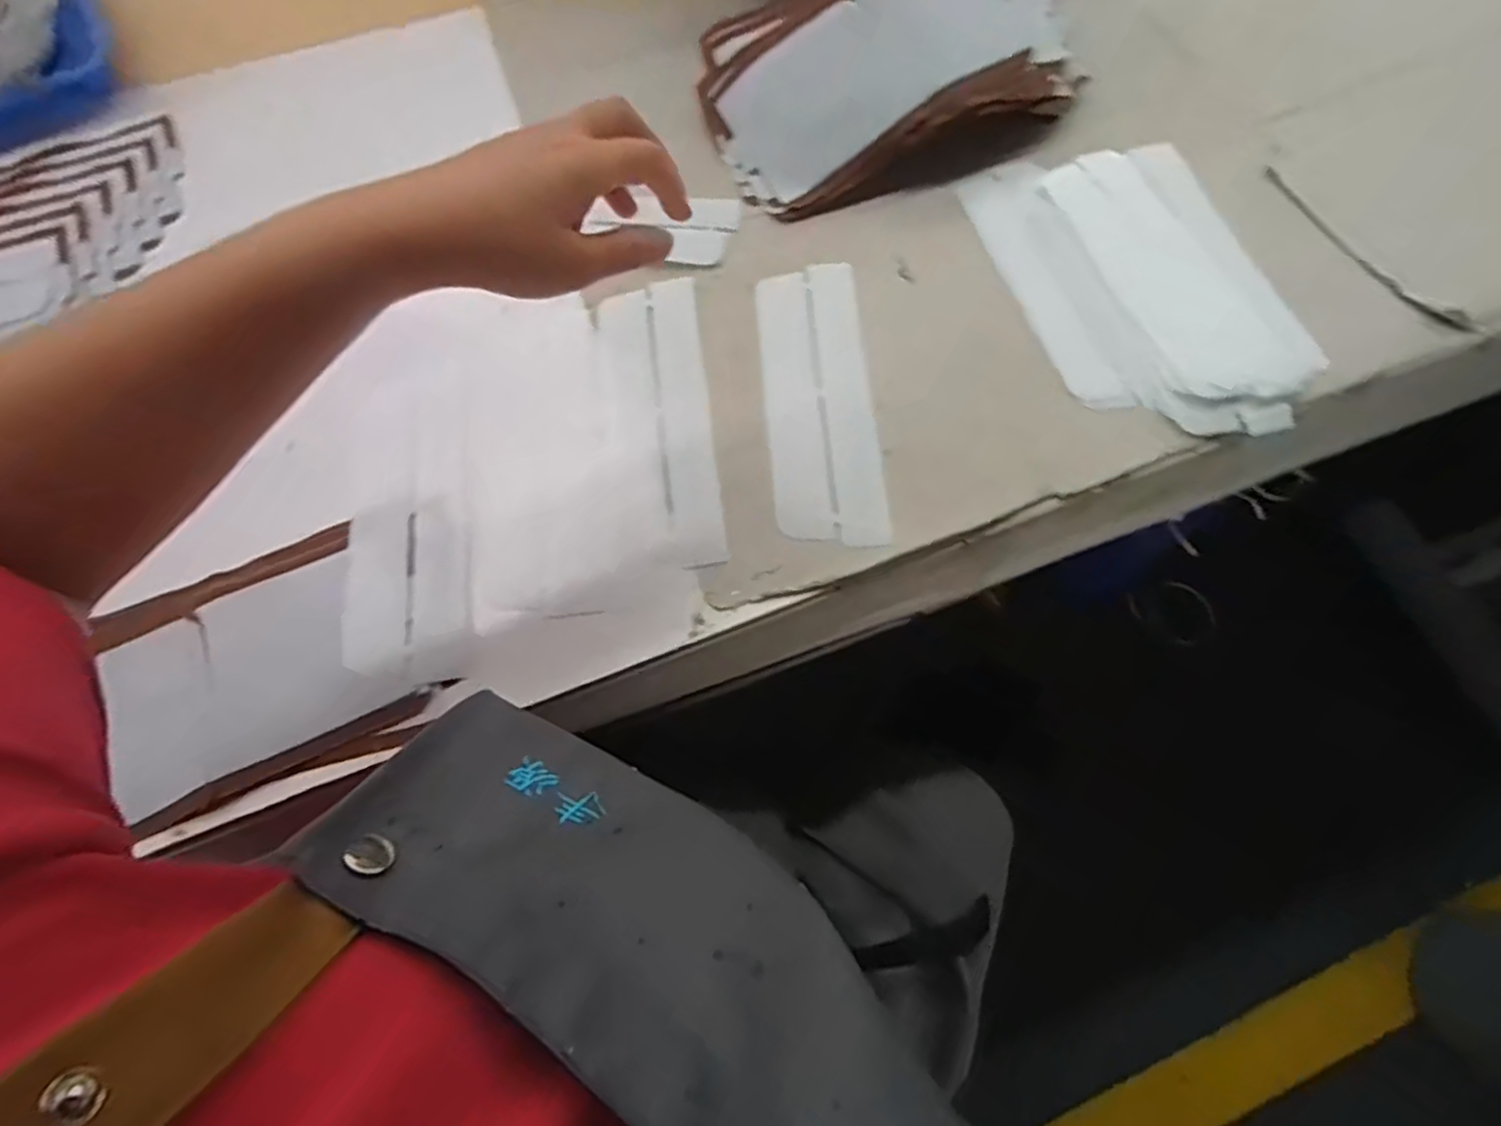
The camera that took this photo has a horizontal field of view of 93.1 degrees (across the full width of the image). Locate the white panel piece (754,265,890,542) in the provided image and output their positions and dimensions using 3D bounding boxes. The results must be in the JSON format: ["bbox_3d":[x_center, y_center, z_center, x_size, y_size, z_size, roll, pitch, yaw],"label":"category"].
[{"bbox_3d":[0.047,-0.112,0.475,0.067,0.004,0.222,-3,64,0],"label":"white panel piece"}]

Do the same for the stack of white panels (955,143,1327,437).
[{"bbox_3d":[0.270,-0.200,0.492,0.167,0.025,0.258,-11,69,-3],"label":"stack of white panels"}]

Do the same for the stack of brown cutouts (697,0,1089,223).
[{"bbox_3d":[0.102,-0.395,0.549,0.278,0.073,0.200,-22,69,-7],"label":"stack of brown cutouts"}]

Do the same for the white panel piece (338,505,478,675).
[{"bbox_3d":[-0.206,0.006,0.427,0.071,0.009,0.108,-11,69,-3],"label":"white panel piece"}]

